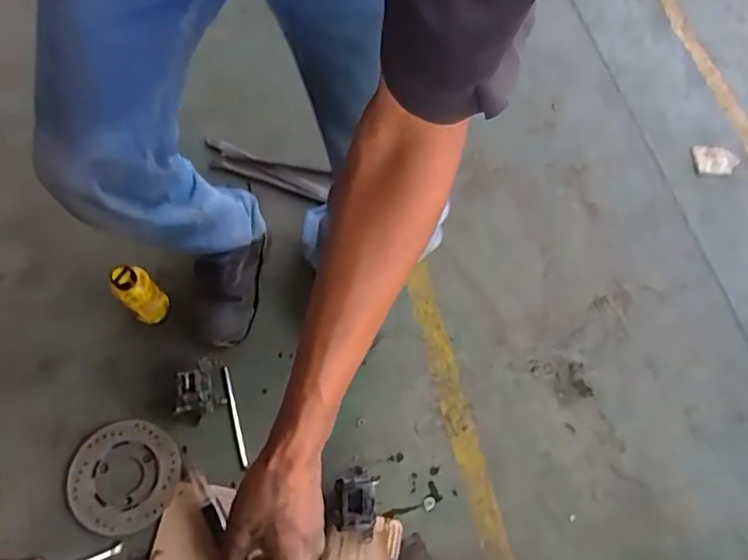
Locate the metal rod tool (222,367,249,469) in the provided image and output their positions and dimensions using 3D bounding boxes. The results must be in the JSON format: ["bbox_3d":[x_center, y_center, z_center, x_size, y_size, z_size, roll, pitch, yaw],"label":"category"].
[{"bbox_3d":[-0.240,0.231,0.954,0.014,0.010,0.166,-15,68,-9],"label":"metal rod tool"}]

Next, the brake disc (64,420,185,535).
[{"bbox_3d":[-0.411,0.322,0.920,0.174,0.013,0.176,1,67,-3],"label":"brake disc"}]

